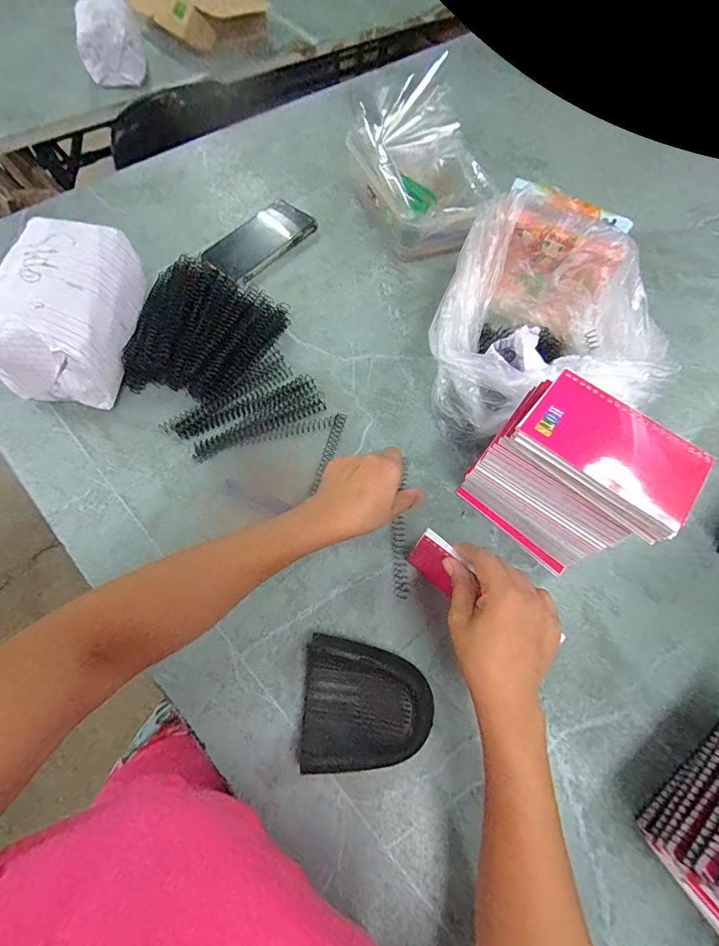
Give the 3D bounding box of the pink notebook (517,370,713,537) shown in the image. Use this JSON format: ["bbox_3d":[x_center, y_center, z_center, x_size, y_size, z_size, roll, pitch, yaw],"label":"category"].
[{"bbox_3d":[0.196,-0.020,0.319,0.129,0.007,0.083,38,69,13],"label":"pink notebook"}]

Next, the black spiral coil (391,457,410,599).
[{"bbox_3d":[0.044,0.051,0.429,0.018,0.011,0.151,5,65,0],"label":"black spiral coil"}]

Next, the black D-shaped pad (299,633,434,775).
[{"bbox_3d":[0.006,0.194,0.349,0.104,0.019,0.094,4,63,-1],"label":"black D-shaped pad"}]

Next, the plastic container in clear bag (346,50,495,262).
[{"bbox_3d":[0.094,-0.426,0.594,0.167,0.120,0.222,-16,65,-10],"label":"plastic container in clear bag"}]

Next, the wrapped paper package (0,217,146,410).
[{"bbox_3d":[-0.305,-0.165,0.450,0.114,0.116,0.164,7,65,0],"label":"wrapped paper package"}]

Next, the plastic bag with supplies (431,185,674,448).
[{"bbox_3d":[0.196,-0.180,0.480,0.229,0.126,0.276,-1,63,-3],"label":"plastic bag with supplies"}]

